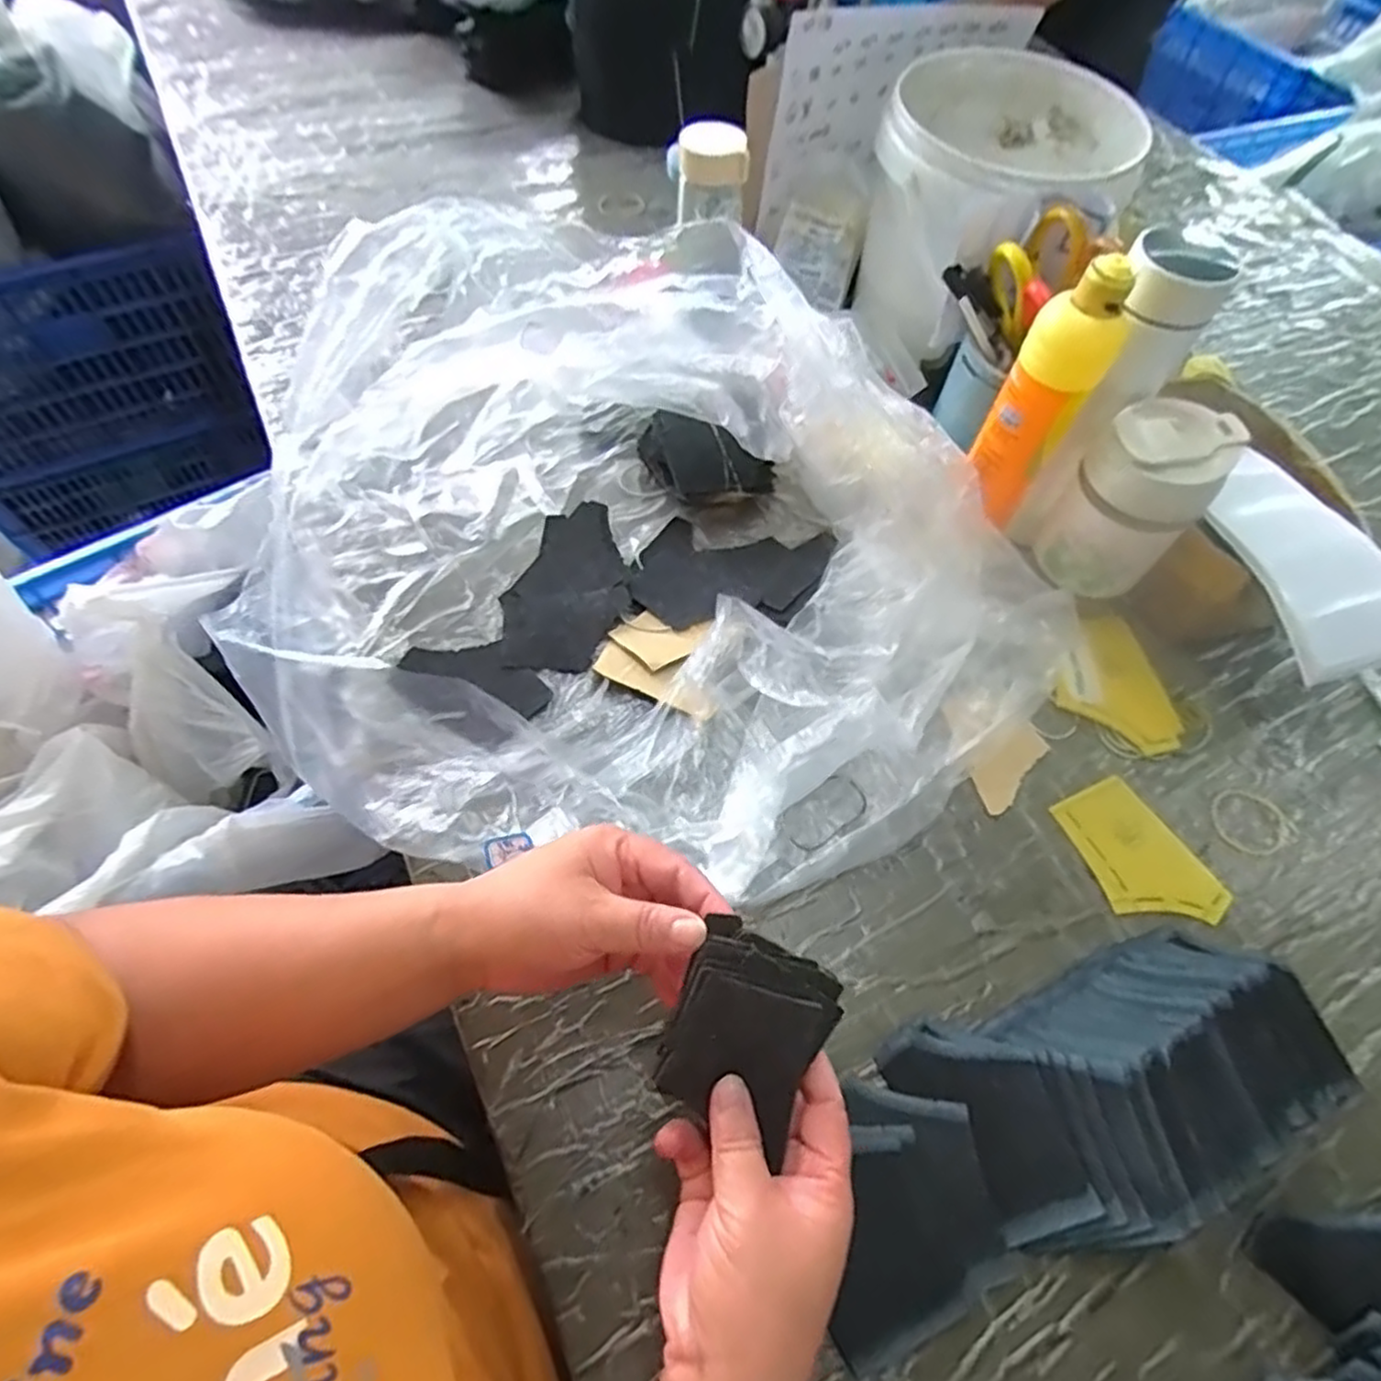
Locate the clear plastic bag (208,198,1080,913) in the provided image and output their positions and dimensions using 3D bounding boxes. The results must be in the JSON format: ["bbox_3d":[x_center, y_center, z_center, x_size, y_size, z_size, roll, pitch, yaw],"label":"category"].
[{"bbox_3d":[-0.053,-0.088,0.465,0.419,0.191,0.484,-38,69,-22],"label":"clear plastic bag"}]

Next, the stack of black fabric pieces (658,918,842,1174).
[{"bbox_3d":[0.025,0.155,0.328,0.070,0.014,0.084,23,96,-10],"label":"stack of black fabric pieces"}]

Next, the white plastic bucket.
[{"bbox_3d":[0.264,-0.409,0.650,0.206,0.174,0.226,1,60,-2],"label":"white plastic bucket"}]

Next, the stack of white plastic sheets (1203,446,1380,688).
[{"bbox_3d":[0.427,-0.090,0.506,0.106,0.038,0.167,-20,63,-14],"label":"stack of white plastic sheets"}]

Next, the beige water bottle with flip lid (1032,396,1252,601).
[{"bbox_3d":[0.307,-0.125,0.525,0.082,0.149,0.076,39,65,18],"label":"beige water bottle with flip lid"}]

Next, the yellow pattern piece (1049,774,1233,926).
[{"bbox_3d":[0.297,0.111,0.484,0.069,0.005,0.103,-23,64,-16],"label":"yellow pattern piece"}]

